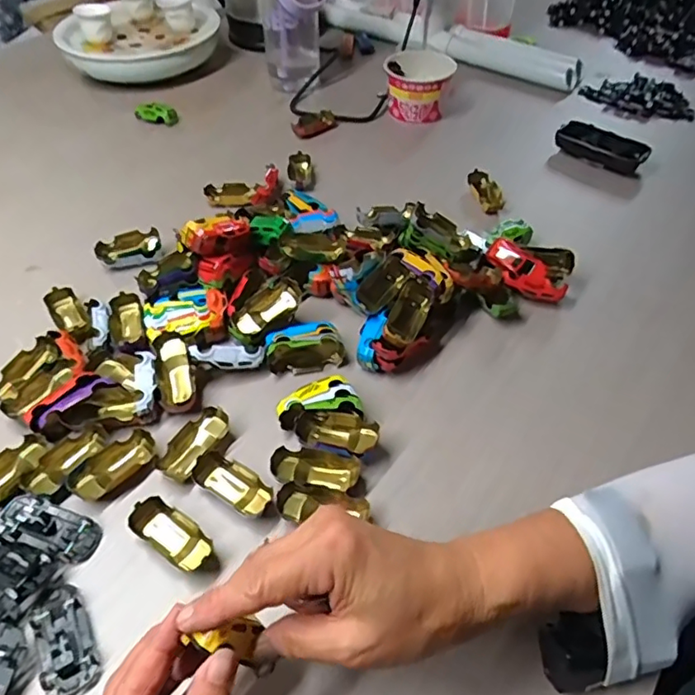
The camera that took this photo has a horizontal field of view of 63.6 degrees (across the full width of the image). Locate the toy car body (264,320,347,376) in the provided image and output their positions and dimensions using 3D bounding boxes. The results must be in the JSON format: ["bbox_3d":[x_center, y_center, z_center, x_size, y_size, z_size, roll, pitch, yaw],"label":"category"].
[{"bbox_3d":[-0.037,0.000,0.490,0.065,0.026,0.034,-12,49,-11],"label":"toy car body"}]

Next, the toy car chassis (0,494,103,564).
[{"bbox_3d":[-0.205,0.123,0.387,0.067,0.012,0.032,24,50,-3],"label":"toy car chassis"}]

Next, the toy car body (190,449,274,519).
[{"bbox_3d":[-0.083,0.097,0.407,0.063,0.018,0.028,27,53,22],"label":"toy car body"}]

